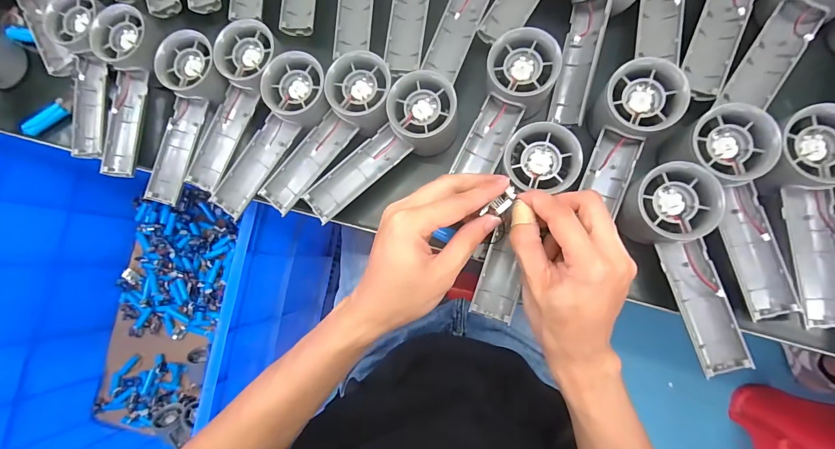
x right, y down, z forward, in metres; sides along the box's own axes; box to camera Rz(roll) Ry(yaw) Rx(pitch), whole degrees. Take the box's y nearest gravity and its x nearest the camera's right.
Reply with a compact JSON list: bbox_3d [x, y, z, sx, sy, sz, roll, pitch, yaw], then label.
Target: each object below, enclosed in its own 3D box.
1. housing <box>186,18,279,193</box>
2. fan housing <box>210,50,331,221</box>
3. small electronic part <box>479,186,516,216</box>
[{"bbox_3d":[-0.173,-0.108,0.351,0.054,0.028,0.158,25,100,9],"label":"housing"},{"bbox_3d":[-0.133,-0.078,0.337,0.053,0.027,0.156,37,102,10],"label":"fan housing"},{"bbox_3d":[0.061,-0.015,0.275,0.030,0.009,0.011,-42,81,1],"label":"small electronic part"}]

